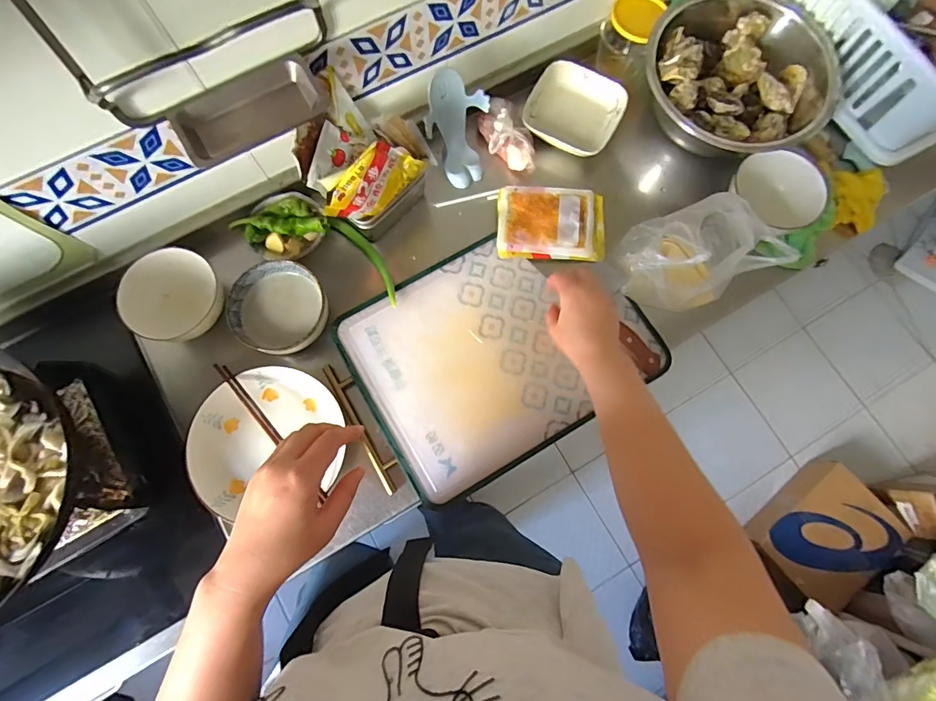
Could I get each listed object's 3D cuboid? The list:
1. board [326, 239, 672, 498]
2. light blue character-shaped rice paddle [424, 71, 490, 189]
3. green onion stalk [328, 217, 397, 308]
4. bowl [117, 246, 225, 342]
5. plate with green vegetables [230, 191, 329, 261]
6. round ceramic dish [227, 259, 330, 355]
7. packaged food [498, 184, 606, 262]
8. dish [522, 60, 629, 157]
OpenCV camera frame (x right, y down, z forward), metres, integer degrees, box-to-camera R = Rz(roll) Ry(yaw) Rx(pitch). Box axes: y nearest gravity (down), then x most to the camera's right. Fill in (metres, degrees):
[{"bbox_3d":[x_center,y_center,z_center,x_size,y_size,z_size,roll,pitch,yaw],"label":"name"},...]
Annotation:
[{"bbox_3d":[0.045,-0.006,0.639,0.387,0.012,0.301,-31,80,-7],"label":"board"},{"bbox_3d":[-0.014,-0.320,0.660,0.093,0.160,0.033,-22,54,-6],"label":"light blue character-shaped rice paddle"},{"bbox_3d":[-0.141,-0.132,0.658,0.034,0.034,0.155,-38,81,-9],"label":"green onion stalk"},{"bbox_3d":[-0.390,-0.071,0.600,0.112,0.051,0.121,0,77,-1],"label":"bowl"},{"bbox_3d":[-0.263,-0.181,0.649,0.104,0.046,0.103,0,77,-1],"label":"plate with green vegetables"},{"bbox_3d":[-0.251,-0.054,0.615,0.119,0.049,0.123,0,77,-1],"label":"round ceramic dish"},{"bbox_3d":[0.122,-0.187,0.668,0.155,0.024,0.111,4,77,0],"label":"packaged food"},{"bbox_3d":[0.167,-0.374,0.721,0.140,0.048,0.136,27,78,5],"label":"dish"}]

